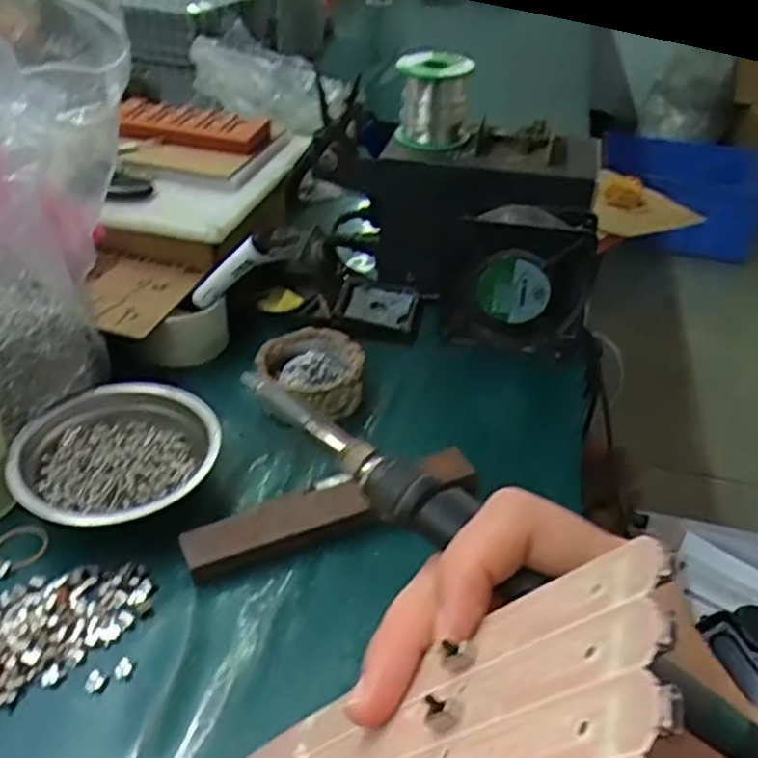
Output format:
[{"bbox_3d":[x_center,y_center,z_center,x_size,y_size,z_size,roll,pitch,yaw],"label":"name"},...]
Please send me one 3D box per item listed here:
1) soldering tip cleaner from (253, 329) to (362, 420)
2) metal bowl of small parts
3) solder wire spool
[{"bbox_3d":[-0.055,-0.005,0.586,0.077,0.037,0.082,-3,38,-8],"label":"soldering tip cleaner"},{"bbox_3d":[-0.175,0.051,0.497,0.128,0.038,0.117,2,37,-1],"label":"metal bowl of small parts"},{"bbox_3d":[0.050,-0.258,0.683,0.066,0.073,0.071,4,36,0],"label":"solder wire spool"}]

